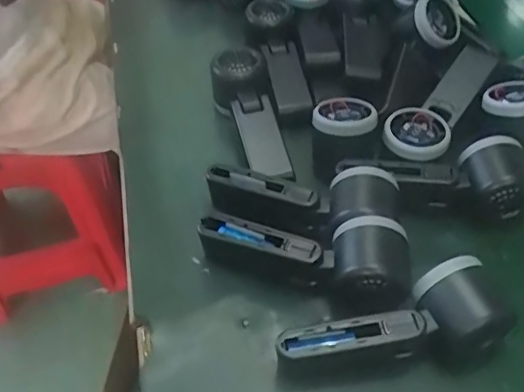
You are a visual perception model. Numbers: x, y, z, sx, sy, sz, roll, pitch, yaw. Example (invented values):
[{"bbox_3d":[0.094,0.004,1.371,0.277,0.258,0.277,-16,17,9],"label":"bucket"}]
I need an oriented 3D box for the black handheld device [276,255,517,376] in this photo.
[{"bbox_3d":[0.093,0.097,0.389,0.159,0.051,0.056,-17,50,-13],"label":"black handheld device"}]

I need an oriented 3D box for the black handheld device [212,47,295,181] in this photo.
[{"bbox_3d":[-0.008,-0.075,0.553,0.053,0.055,0.152,-16,66,-13],"label":"black handheld device"}]

